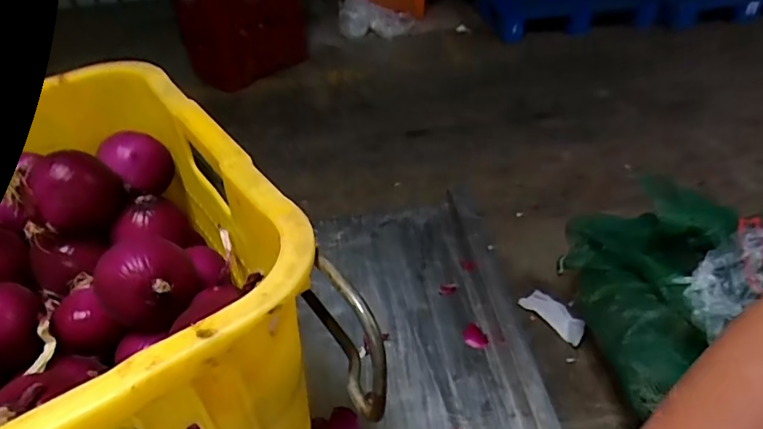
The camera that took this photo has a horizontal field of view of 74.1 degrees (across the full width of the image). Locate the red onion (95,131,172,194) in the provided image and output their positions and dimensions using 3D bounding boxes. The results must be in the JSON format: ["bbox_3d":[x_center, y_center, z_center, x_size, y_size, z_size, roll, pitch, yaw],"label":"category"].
[{"bbox_3d":[-0.269,-0.057,0.567,0.063,0.059,0.061,-2,40,2],"label":"red onion"}]

